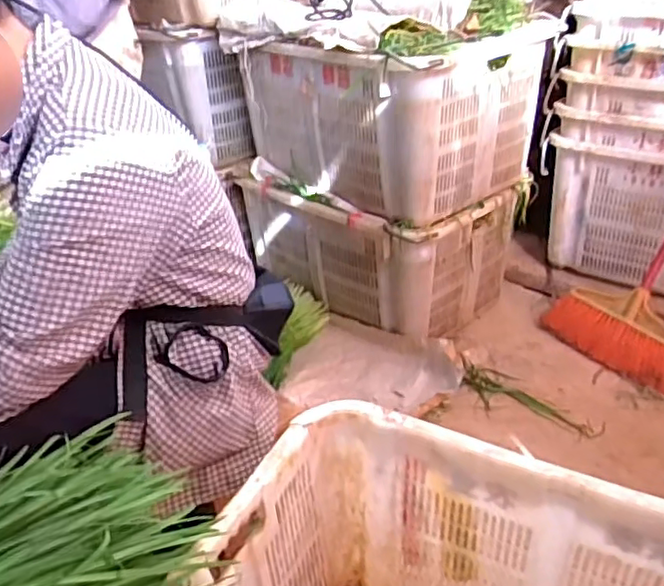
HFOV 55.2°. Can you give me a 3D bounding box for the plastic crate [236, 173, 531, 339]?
[{"bbox_3d":[0.143,-0.151,1.646,0.459,0.308,0.570,-29,38,-35],"label":"plastic crate"}]

